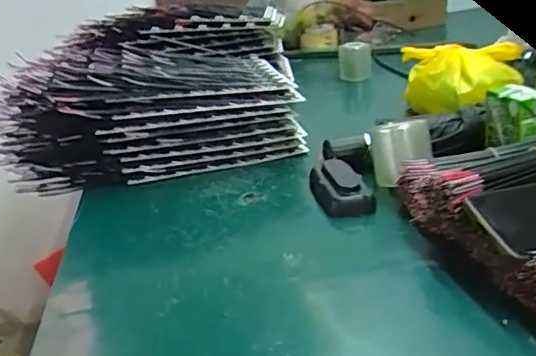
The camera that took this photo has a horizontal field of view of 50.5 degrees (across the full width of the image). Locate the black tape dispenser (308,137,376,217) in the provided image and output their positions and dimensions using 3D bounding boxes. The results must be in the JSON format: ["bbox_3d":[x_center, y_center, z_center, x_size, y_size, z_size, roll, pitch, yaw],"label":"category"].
[{"bbox_3d":[0.082,-0.001,0.637,0.069,0.046,0.134,-2,22,7],"label":"black tape dispenser"}]

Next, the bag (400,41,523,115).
[{"bbox_3d":[0.254,-0.130,0.743,0.119,0.080,0.162,-5,22,0],"label":"bag"}]

